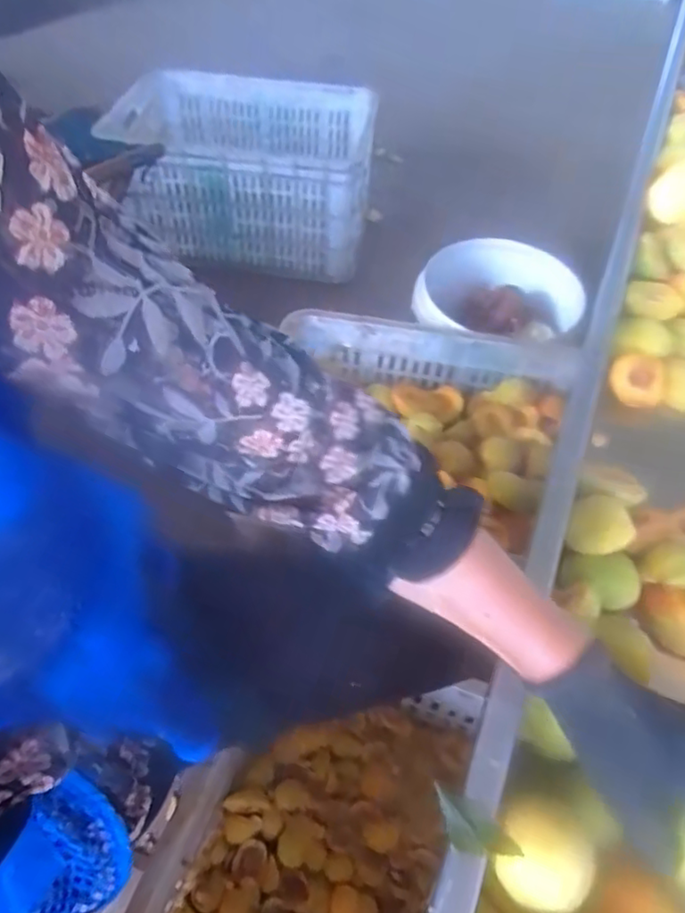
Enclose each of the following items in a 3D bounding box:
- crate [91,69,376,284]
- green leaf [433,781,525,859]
[{"bbox_3d":[-0.202,-0.651,1.381,0.500,0.240,0.399,6,52,2],"label":"crate"},{"bbox_3d":[0.075,0.210,0.345,0.050,0.008,0.028,17,53,11],"label":"green leaf"}]

